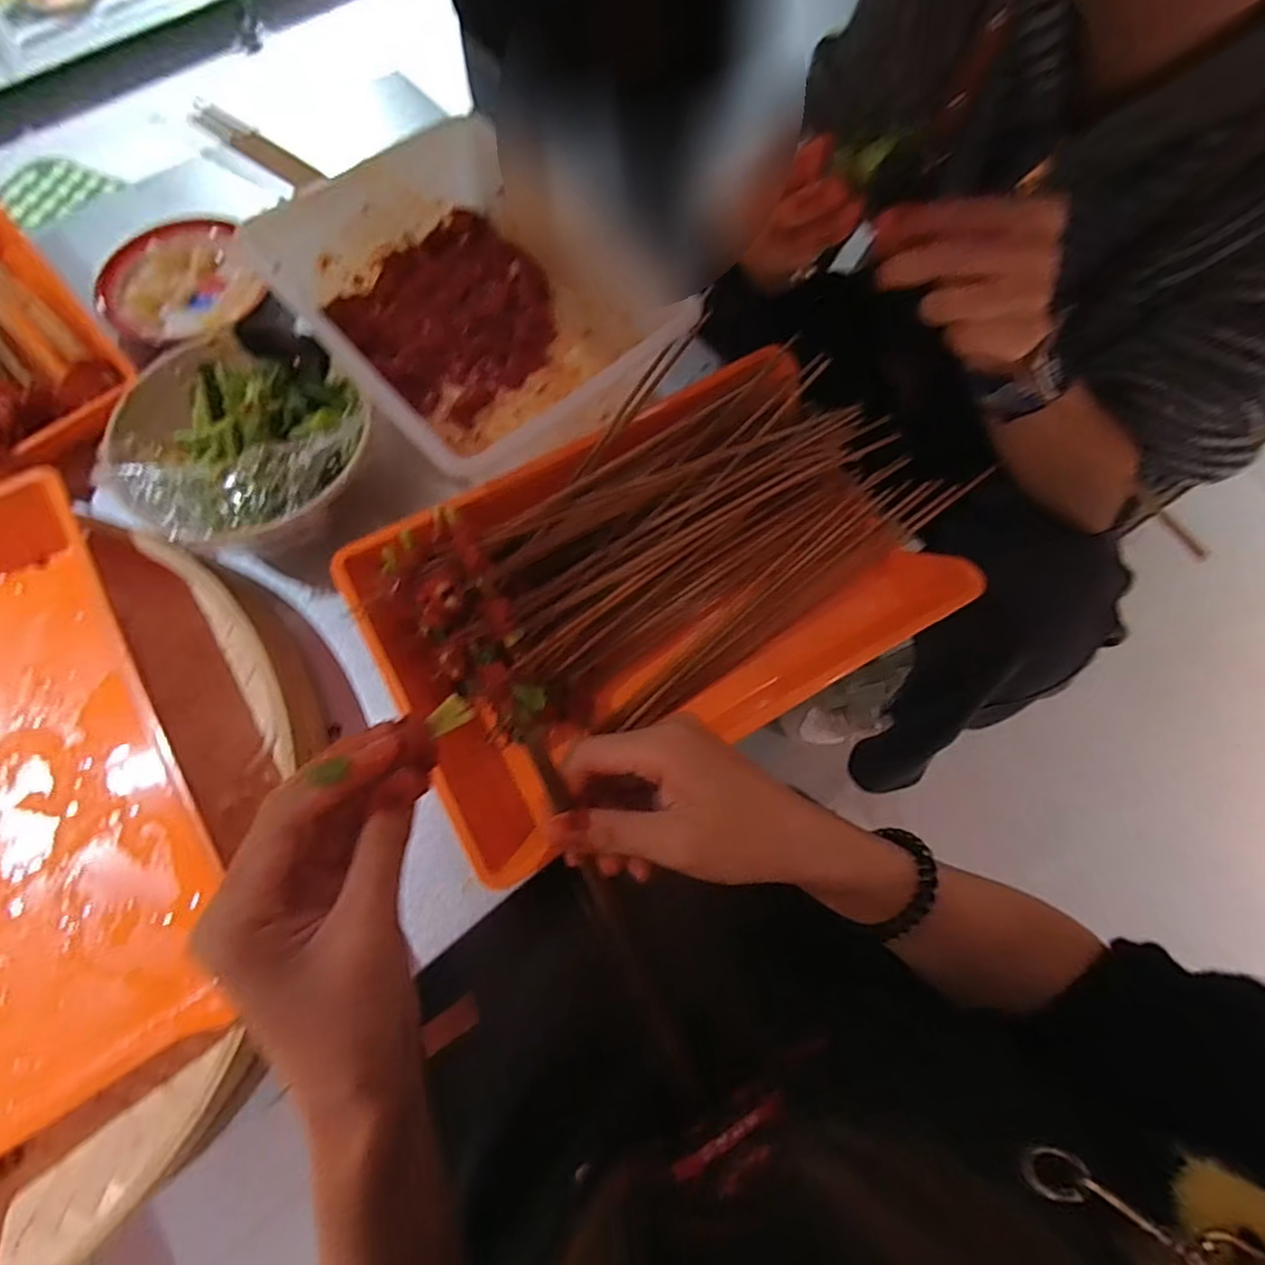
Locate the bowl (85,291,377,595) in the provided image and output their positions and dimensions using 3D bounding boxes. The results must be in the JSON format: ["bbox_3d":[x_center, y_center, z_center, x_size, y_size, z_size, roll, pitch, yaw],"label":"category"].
[{"bbox_3d":[-0.286,-0.141,0.476,0.168,0.078,0.181,0,70,-1],"label":"bowl"}]

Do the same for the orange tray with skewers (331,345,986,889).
[{"bbox_3d":[0.022,-0.044,0.433,0.397,0.095,0.253,-29,73,-10],"label":"orange tray with skewers"}]

